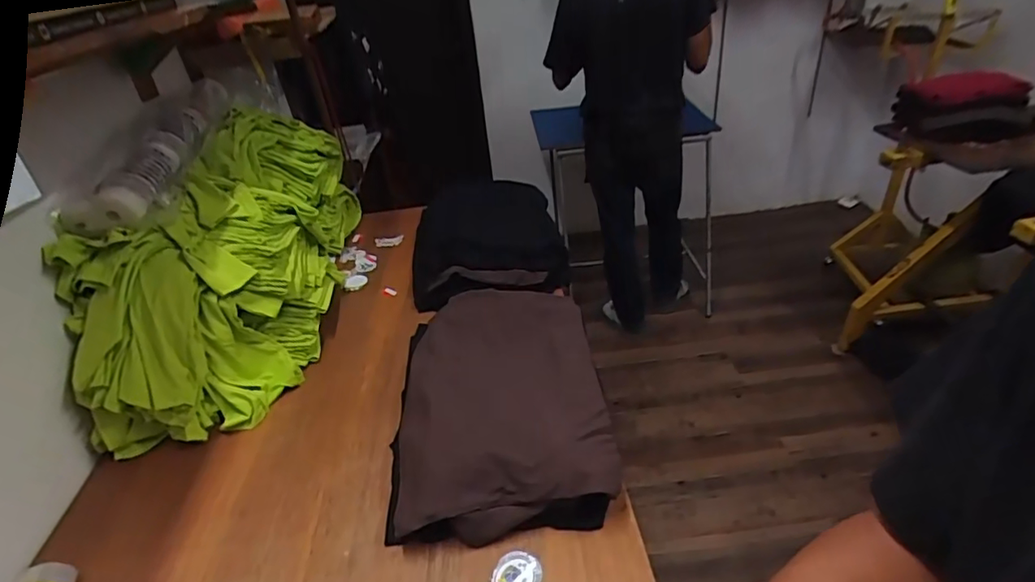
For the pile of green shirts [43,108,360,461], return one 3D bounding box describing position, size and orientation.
[{"bbox_3d":[-0.611,-0.100,1.199,0.343,0.378,0.786,-5,33,0],"label":"pile of green shirts"}]

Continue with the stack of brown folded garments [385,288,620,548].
[{"bbox_3d":[-0.033,0.175,0.965,0.348,0.098,0.510,-6,33,-1],"label":"stack of brown folded garments"}]

